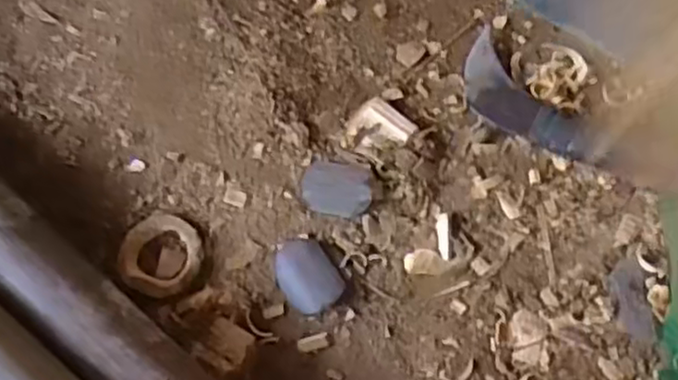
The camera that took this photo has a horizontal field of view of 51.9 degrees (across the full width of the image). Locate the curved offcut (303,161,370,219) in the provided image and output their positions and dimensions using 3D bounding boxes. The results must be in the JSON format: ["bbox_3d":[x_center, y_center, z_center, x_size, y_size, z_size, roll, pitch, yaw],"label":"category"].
[{"bbox_3d":[-0.002,-0.001,0.555,0.055,0.007,0.043,5,71,4],"label":"curved offcut"}]

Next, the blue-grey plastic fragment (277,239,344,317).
[{"bbox_3d":[-0.026,0.065,0.536,0.042,0.008,0.058,-35,73,-9],"label":"blue-grey plastic fragment"}]

